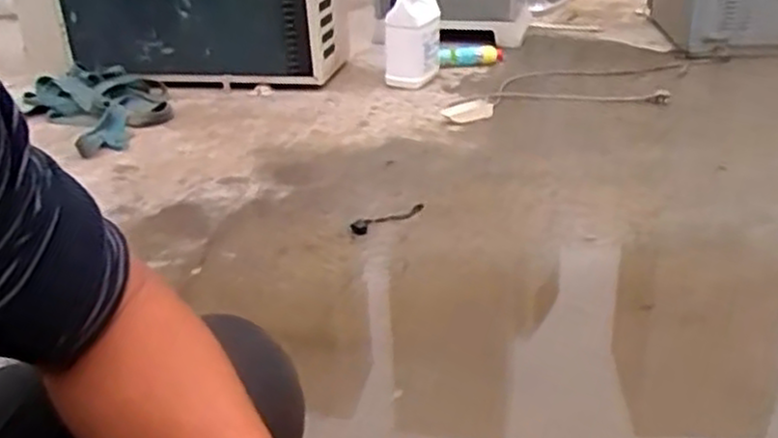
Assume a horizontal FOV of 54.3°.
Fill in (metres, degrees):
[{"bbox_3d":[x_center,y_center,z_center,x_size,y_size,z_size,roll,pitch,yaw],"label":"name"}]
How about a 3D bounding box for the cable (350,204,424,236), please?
[{"bbox_3d":[0.001,0.001,1.440,0.153,0.016,0.047,-13,29,-20],"label":"cable"}]

